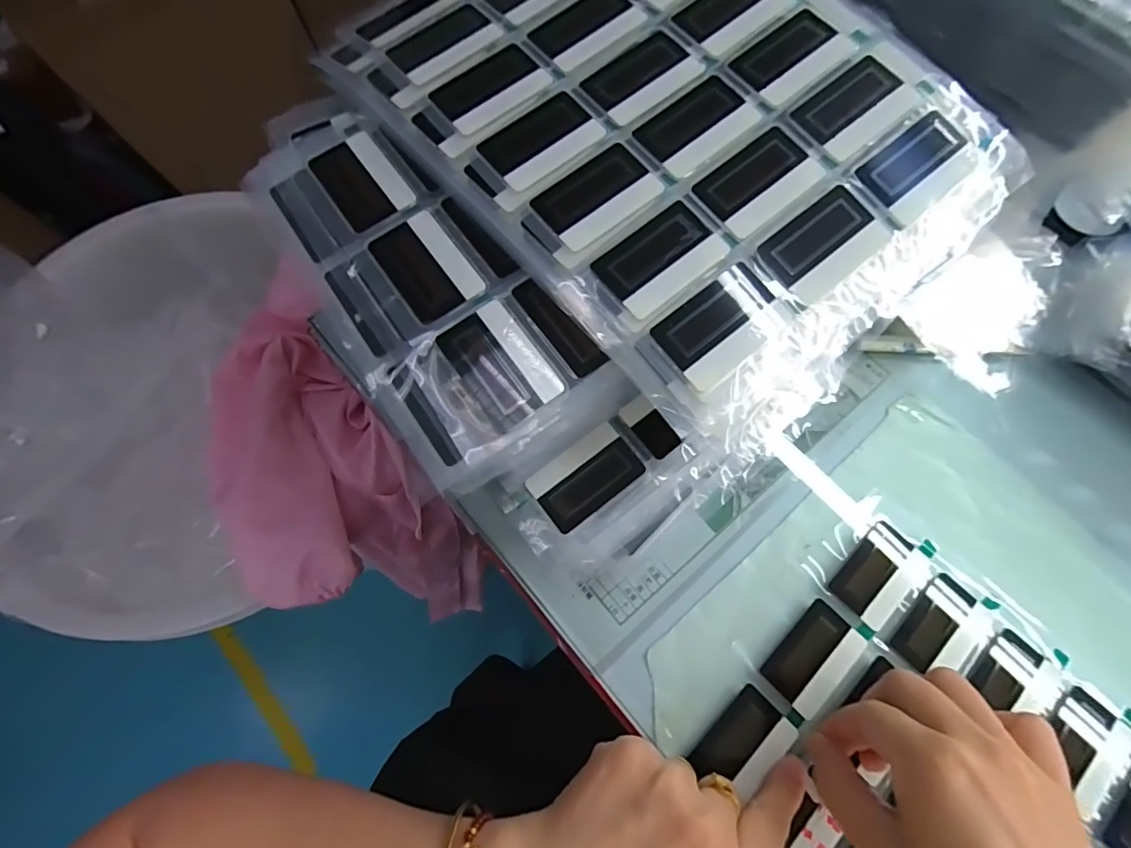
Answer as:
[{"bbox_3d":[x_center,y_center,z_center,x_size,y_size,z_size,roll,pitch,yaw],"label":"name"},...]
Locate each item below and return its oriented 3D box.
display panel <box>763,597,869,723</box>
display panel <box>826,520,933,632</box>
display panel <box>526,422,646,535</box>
[{"bbox_3d":[0.135,0.127,0.259,0.033,0.004,0.054,44,79,12],"label":"display panel"},{"bbox_3d":[0.180,0.086,0.273,0.055,0.004,0.034,-43,77,-11],"label":"display panel"},{"bbox_3d":[0.011,0.027,0.246,0.054,0.006,0.033,-37,76,-10],"label":"display panel"}]

